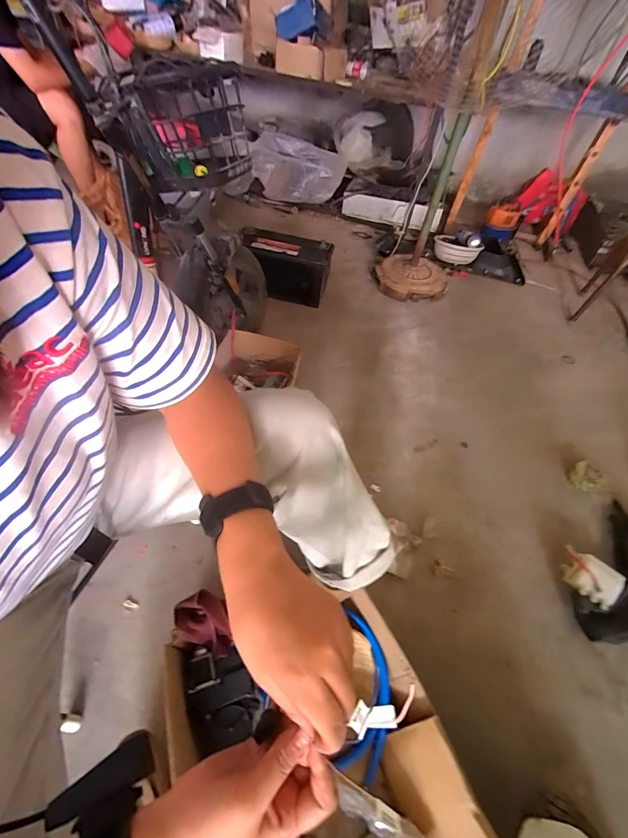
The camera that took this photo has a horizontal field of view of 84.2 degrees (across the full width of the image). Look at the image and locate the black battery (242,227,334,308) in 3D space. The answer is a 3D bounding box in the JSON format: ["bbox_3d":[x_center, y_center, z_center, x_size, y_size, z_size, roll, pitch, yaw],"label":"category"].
[{"bbox_3d":[-0.119,-0.650,1.516,0.379,0.237,0.174,12,54,4],"label":"black battery"}]

